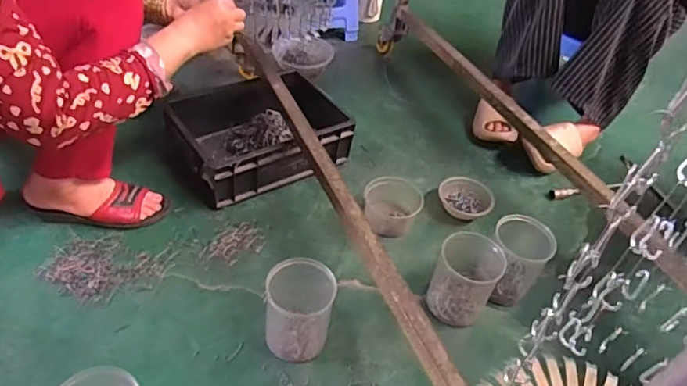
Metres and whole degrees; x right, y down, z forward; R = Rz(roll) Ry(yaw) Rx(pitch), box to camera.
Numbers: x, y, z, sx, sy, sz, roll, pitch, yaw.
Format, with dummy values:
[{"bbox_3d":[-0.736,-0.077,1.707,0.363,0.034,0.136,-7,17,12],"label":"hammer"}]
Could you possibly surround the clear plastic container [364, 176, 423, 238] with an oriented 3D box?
[{"bbox_3d":[0.096,0.021,1.058,0.111,0.062,0.110,4,43,-4],"label":"clear plastic container"}]

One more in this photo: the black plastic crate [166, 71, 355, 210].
[{"bbox_3d":[-0.178,-0.140,1.145,0.360,0.125,0.282,-16,48,-23],"label":"black plastic crate"}]

